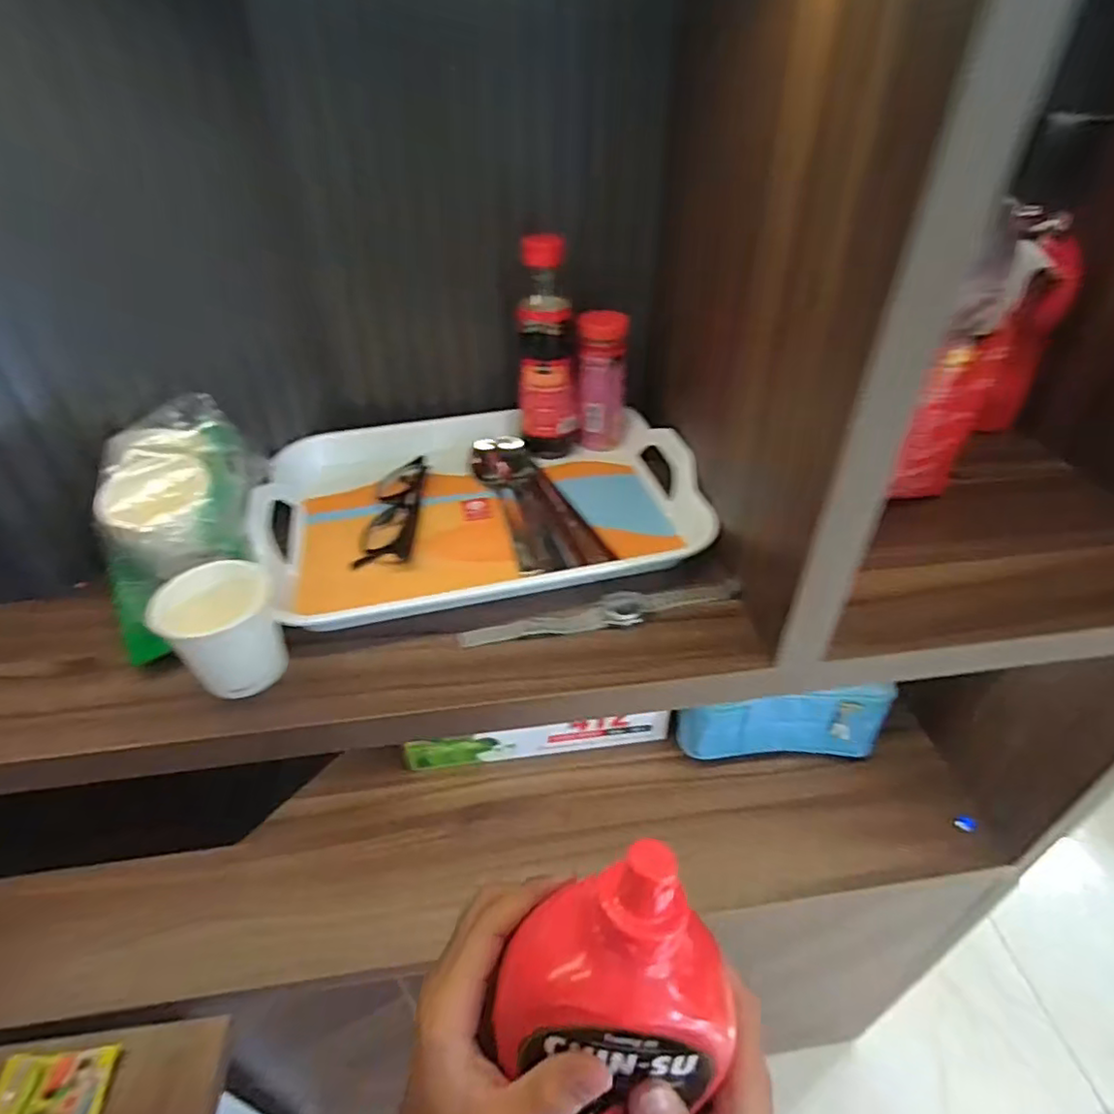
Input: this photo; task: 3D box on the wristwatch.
[{"bbox_3d":[0.037,0.042,0.476,0.213,0.009,0.026,-9,40,-9],"label":"wristwatch"}]

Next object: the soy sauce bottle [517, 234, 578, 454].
[{"bbox_3d":[-0.011,-0.191,0.588,0.051,0.189,0.054,-6,40,-5],"label":"soy sauce bottle"}]

